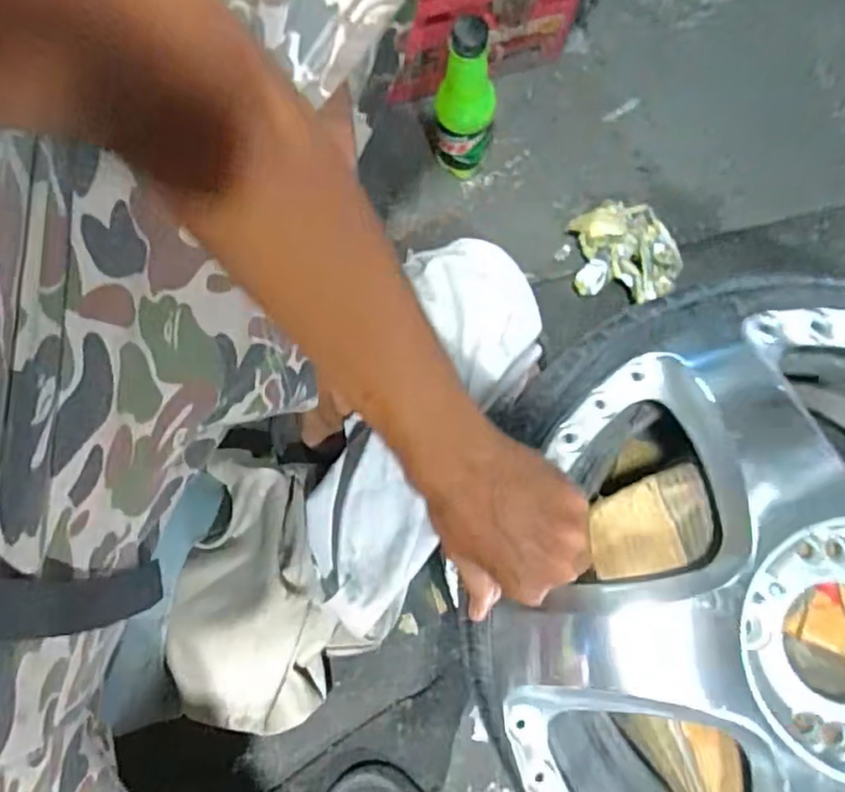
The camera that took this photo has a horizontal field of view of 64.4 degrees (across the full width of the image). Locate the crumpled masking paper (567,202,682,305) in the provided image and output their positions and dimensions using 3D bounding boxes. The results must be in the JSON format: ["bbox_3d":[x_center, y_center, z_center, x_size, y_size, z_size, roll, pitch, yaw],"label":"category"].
[{"bbox_3d":[0.199,-0.141,0.673,0.100,0.062,0.096,-2,79,1],"label":"crumpled masking paper"}]

